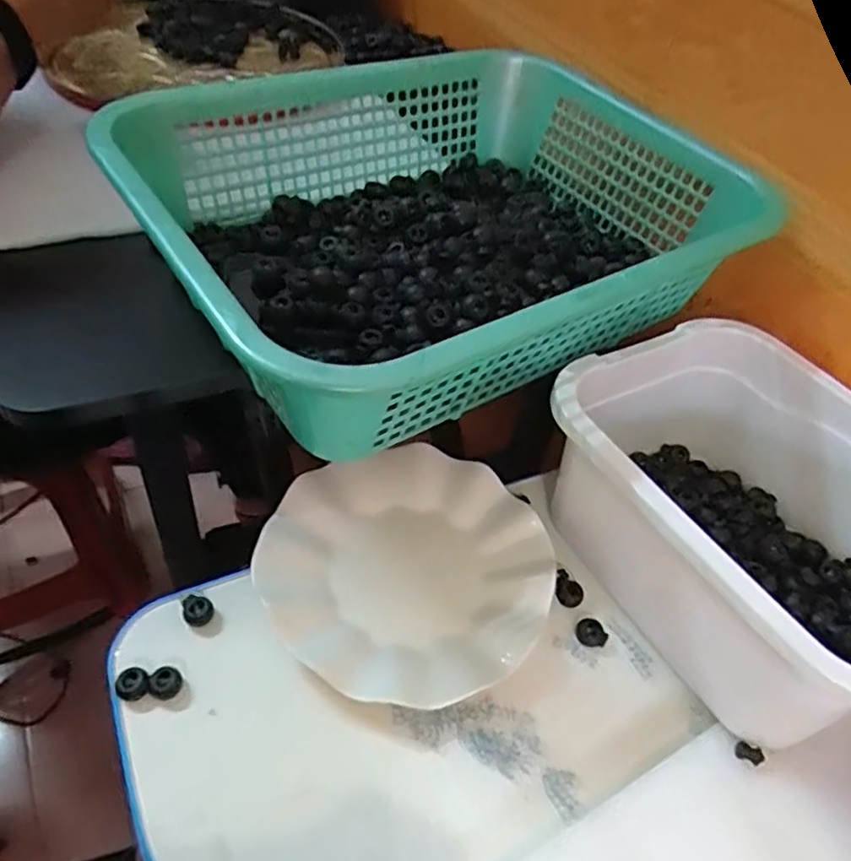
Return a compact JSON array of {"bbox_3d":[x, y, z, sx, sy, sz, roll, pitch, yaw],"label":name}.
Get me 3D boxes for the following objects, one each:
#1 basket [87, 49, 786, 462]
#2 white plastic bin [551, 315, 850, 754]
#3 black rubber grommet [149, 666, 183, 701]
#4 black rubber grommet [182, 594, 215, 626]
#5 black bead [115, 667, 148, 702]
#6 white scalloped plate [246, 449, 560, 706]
[{"bbox_3d":[0.011,-0.143,0.460,0.380,0.087,0.292,-23,56,-26],"label":"basket"},{"bbox_3d":[0.204,0.054,0.427,0.188,0.115,0.248,-23,55,-23],"label":"white plastic bin"},{"bbox_3d":[-0.146,0.142,0.379,0.016,0.011,0.017,3,50,-4],"label":"black rubber grommet"},{"bbox_3d":[-0.139,0.109,0.412,0.017,0.015,0.019,-19,55,-21],"label":"black rubber grommet"},{"bbox_3d":[-0.163,0.141,0.376,0.016,0.012,0.015,3,50,-4],"label":"black bead"},{"bbox_3d":[-0.012,0.087,0.441,0.179,0.018,0.174,3,50,-4],"label":"white scalloped plate"}]

